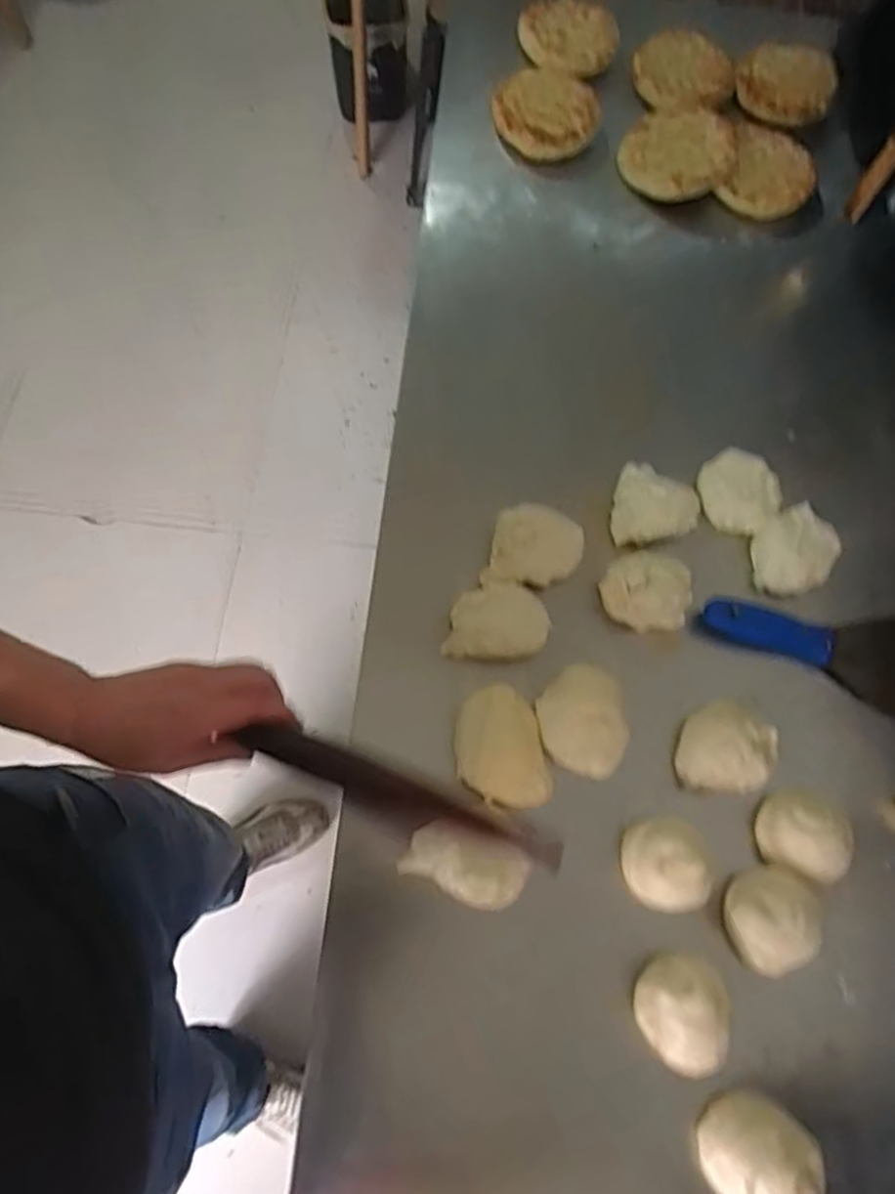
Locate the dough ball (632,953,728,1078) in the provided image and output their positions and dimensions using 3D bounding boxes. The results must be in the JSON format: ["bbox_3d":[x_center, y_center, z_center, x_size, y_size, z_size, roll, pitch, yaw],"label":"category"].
[{"bbox_3d":[0.174,0.306,0.525,0.067,0.041,0.075,21,70,5],"label":"dough ball"}]

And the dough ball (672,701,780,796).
[{"bbox_3d":[0.235,0.130,0.604,0.087,0.052,0.072,-29,74,-12],"label":"dough ball"}]

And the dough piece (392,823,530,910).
[{"bbox_3d":[0.014,0.206,0.549,0.096,0.034,0.058,21,71,5],"label":"dough piece"}]

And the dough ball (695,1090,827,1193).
[{"bbox_3d":[0.217,0.391,0.495,0.072,0.048,0.070,1,70,-2],"label":"dough ball"}]

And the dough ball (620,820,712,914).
[{"bbox_3d":[0.171,0.209,0.557,0.061,0.035,0.066,1,70,-2],"label":"dough ball"}]

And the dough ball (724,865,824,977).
[{"bbox_3d":[0.256,0.250,0.551,0.068,0.045,0.071,1,70,-2],"label":"dough ball"}]

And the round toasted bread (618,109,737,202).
[{"bbox_3d":[0.270,-0.517,0.831,0.129,0.025,0.117,9,70,1],"label":"round toasted bread"}]

